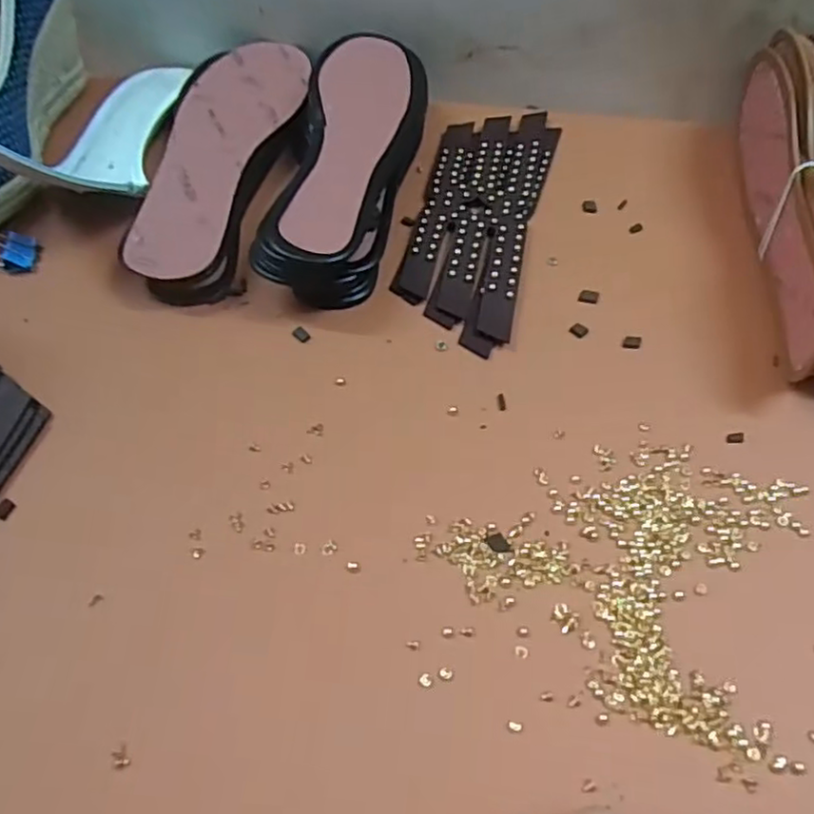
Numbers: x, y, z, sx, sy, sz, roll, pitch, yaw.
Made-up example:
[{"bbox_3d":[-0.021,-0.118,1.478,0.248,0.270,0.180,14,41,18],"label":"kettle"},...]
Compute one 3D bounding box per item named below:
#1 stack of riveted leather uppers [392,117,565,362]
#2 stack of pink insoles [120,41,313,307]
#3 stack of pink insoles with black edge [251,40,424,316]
[{"bbox_3d":[0.047,-0.128,0.435,0.077,0.009,0.217,13,58,8],"label":"stack of riveted leather uppers"},{"bbox_3d":[-0.123,-0.170,0.448,0.079,0.030,0.241,7,57,4],"label":"stack of pink insoles"},{"bbox_3d":[-0.035,-0.155,0.425,0.070,0.049,0.217,8,58,5],"label":"stack of pink insoles with black edge"}]

